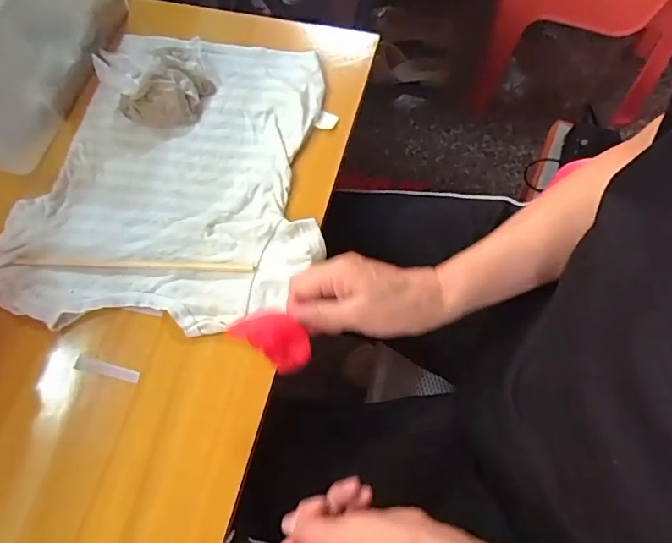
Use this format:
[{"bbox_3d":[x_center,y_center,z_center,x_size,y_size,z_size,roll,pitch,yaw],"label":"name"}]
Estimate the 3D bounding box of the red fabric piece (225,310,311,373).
[{"bbox_3d":[-0.046,0.049,0.367,0.057,0.010,0.035,37,67,-3],"label":"red fabric piece"}]

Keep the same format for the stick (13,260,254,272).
[{"bbox_3d":[-0.188,-0.005,0.457,0.224,0.004,0.009,1,69,4],"label":"stick"}]

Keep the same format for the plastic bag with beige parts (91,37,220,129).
[{"bbox_3d":[-0.179,-0.196,0.504,0.103,0.042,0.098,-23,69,-6],"label":"plastic bag with beige parts"}]

